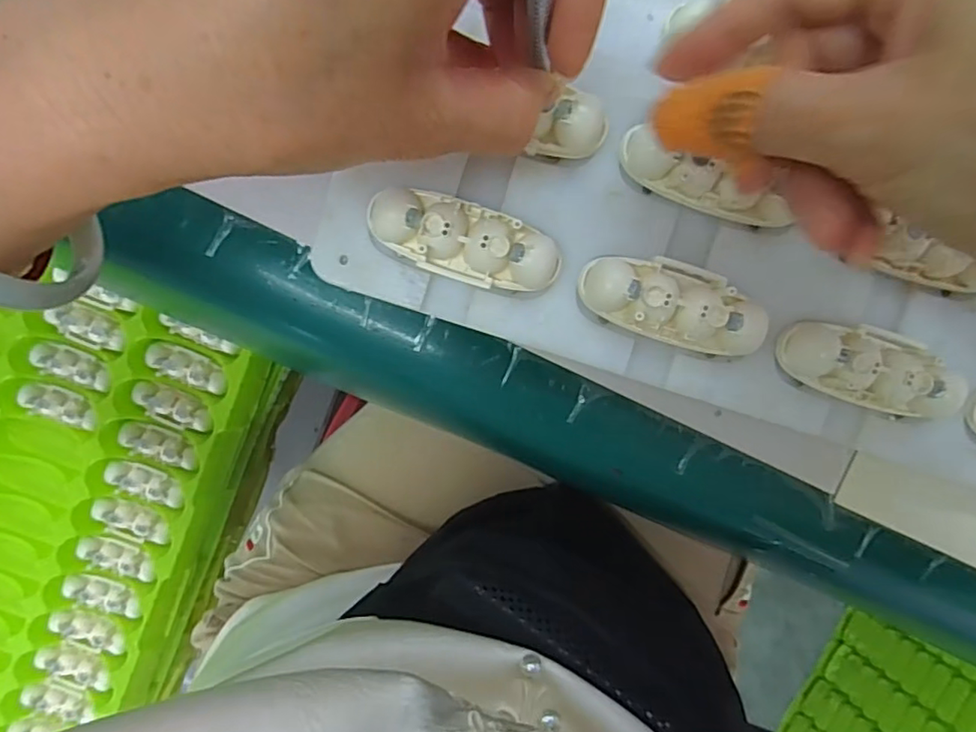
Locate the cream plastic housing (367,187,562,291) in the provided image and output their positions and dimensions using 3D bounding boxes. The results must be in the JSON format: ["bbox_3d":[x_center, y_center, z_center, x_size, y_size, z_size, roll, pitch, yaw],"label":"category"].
[{"bbox_3d":[-0.007,-0.040,0.197,0.061,0.016,0.024,17,95,-4],"label":"cream plastic housing"}]

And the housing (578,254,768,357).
[{"bbox_3d":[0.062,-0.021,0.201,0.061,0.015,0.025,18,95,-4],"label":"housing"}]

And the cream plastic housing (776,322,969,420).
[{"bbox_3d":[0.131,0.001,0.205,0.063,0.015,0.026,17,95,-4],"label":"cream plastic housing"}]

